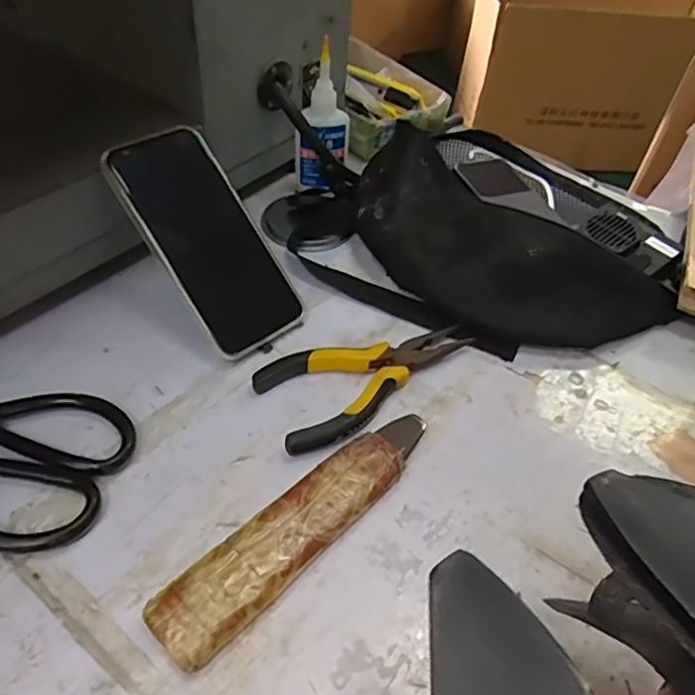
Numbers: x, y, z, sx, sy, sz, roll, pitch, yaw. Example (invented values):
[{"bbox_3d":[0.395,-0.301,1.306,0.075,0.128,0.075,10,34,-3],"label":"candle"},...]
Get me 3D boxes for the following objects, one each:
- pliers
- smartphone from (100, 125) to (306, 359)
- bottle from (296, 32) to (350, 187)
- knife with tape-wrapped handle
[{"bbox_3d":[0.019,0.019,0.400,0.152,0.017,0.068,-18,51,-21],"label":"pliers"},{"bbox_3d":[-0.097,-0.076,0.413,0.079,0.016,0.162,-34,95,-32],"label":"smartphone"},{"bbox_3d":[-0.019,-0.194,0.506,0.043,0.115,0.027,-16,50,-19],"label":"bottle"},{"bbox_3d":[-0.021,0.096,0.327,0.038,0.018,0.185,37,54,27],"label":"knife with tape-wrapped handle"}]

